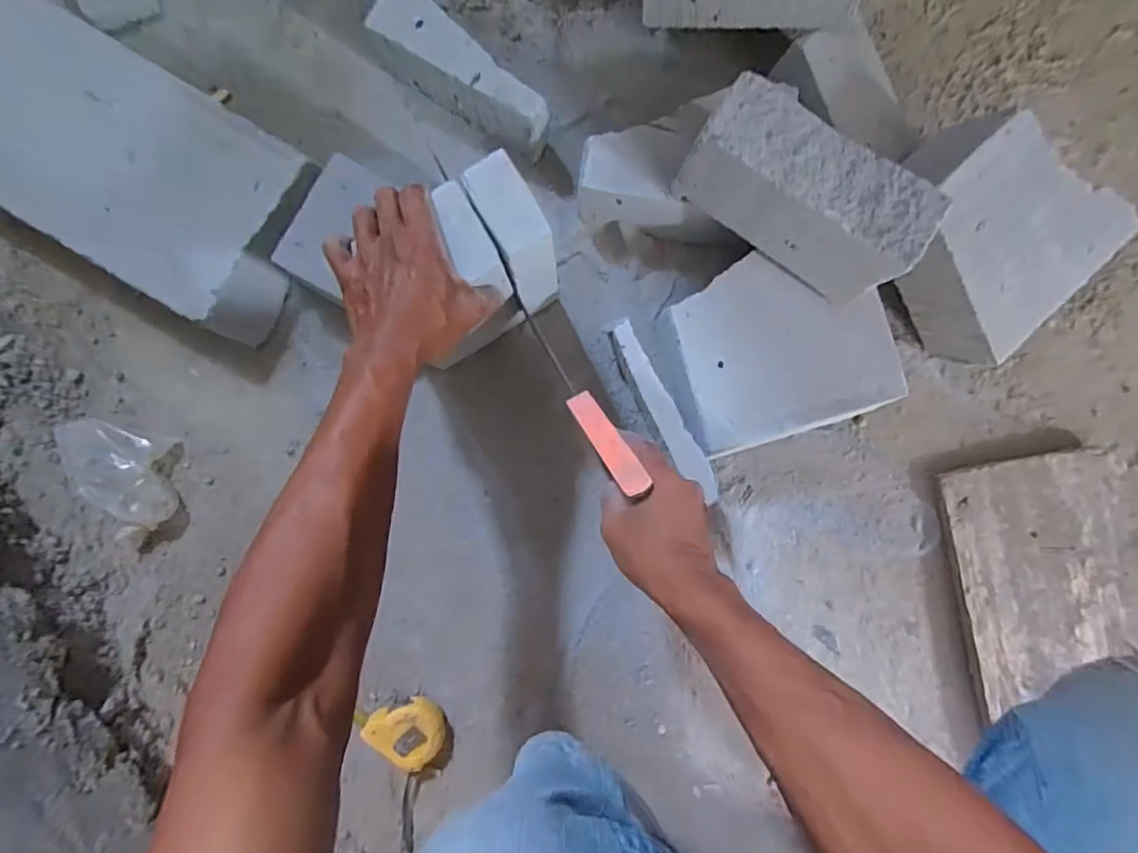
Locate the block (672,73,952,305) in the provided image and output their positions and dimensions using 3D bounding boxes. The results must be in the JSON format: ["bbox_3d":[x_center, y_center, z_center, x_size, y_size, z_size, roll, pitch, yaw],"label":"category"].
[{"bbox_3d":[0.203,-0.203,0.488,0.194,0.105,0.086,37,90,2],"label":"block"}]

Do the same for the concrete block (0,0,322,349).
[{"bbox_3d":[-0.461,-0.272,0.573,0.400,0.088,0.201,31,90,2],"label":"concrete block"}]

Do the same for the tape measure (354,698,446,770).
[{"bbox_3d":[-0.165,0.315,0.582,0.077,0.044,0.069,44,91,2],"label":"tape measure"}]

